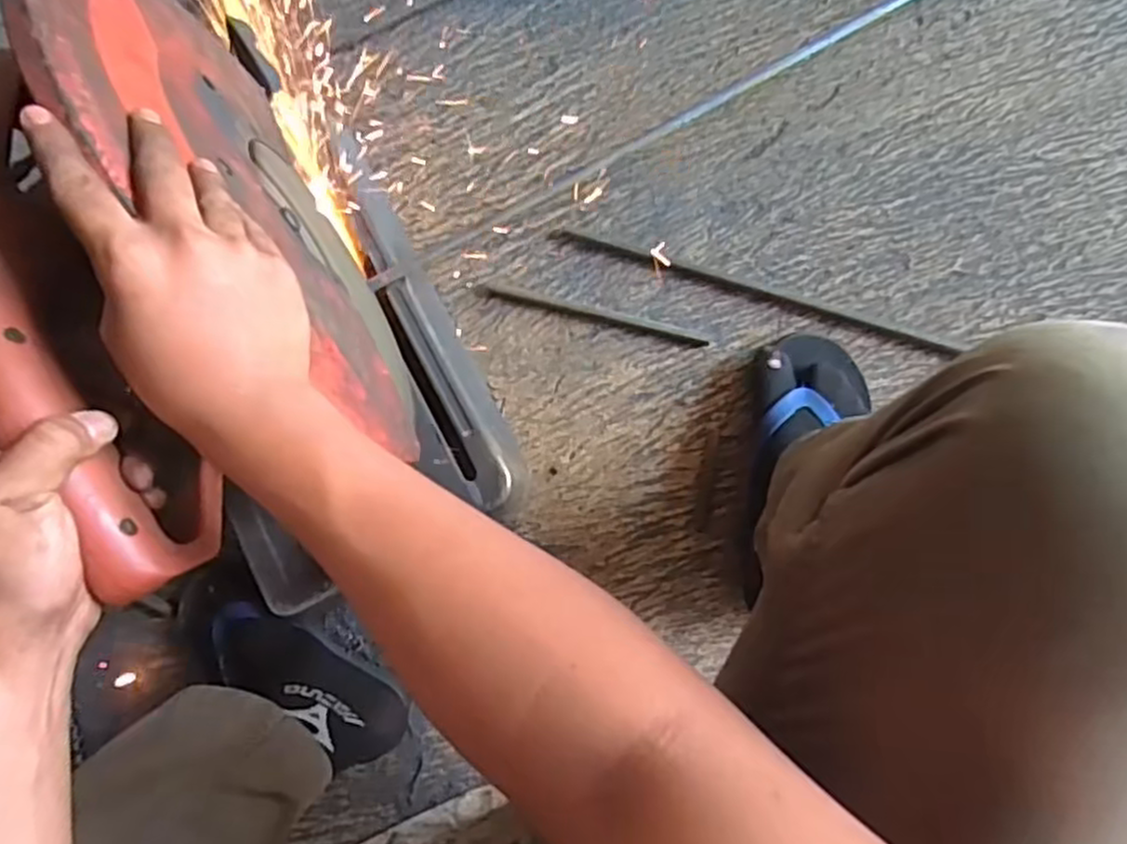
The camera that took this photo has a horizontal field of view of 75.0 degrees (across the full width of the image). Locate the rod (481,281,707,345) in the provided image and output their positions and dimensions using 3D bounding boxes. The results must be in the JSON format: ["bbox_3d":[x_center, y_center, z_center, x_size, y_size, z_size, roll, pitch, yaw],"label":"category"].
[{"bbox_3d":[0.029,-0.106,0.717,0.225,0.004,0.011,16,88,11],"label":"rod"}]

